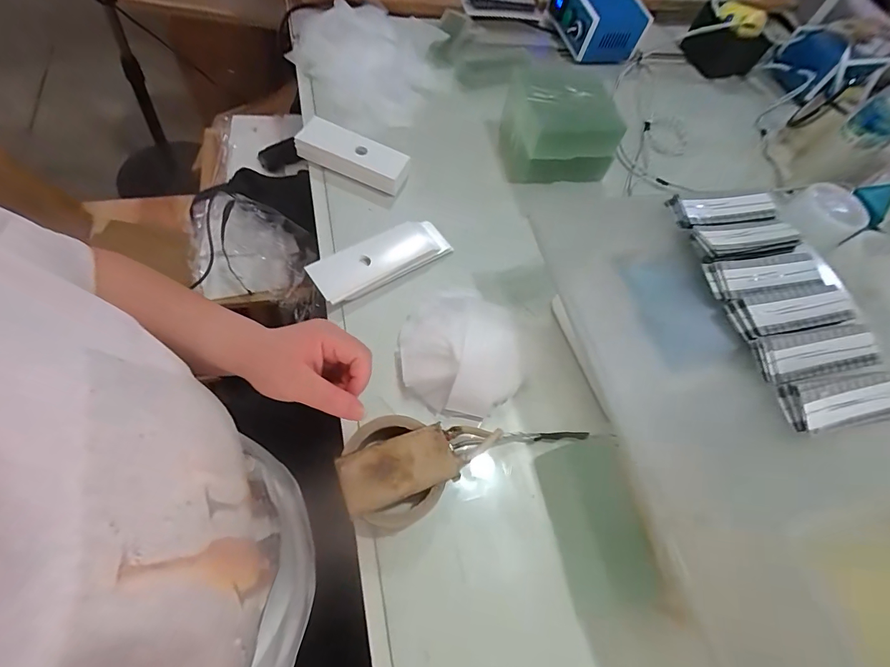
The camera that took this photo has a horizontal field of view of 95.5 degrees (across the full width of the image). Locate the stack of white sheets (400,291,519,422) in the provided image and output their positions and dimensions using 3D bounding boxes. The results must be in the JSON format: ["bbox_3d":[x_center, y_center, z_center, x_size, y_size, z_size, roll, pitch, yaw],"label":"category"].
[{"bbox_3d":[0.015,0.024,0.441,0.129,0.058,0.132,-14,65,-14],"label":"stack of white sheets"}]

